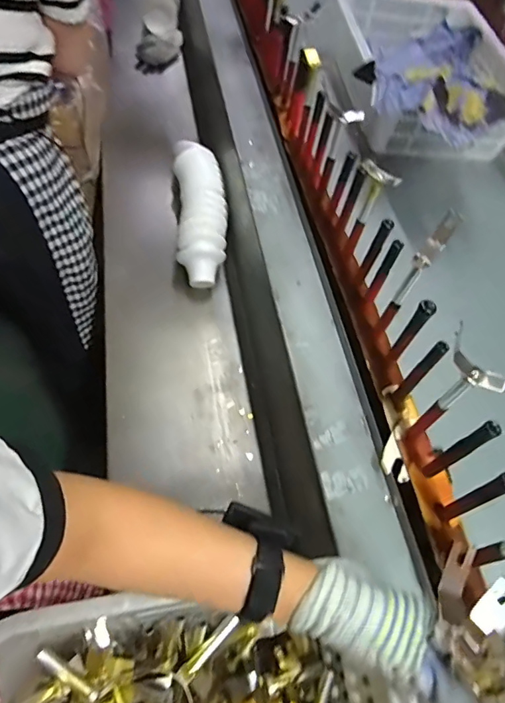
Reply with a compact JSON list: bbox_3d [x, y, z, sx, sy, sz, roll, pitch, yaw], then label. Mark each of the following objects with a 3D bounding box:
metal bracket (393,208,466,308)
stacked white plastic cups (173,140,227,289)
[{"bbox_3d":[0.216,-0.114,0.581,0.023,0.132,0.019,29,36,5],"label":"metal bracket"},{"bbox_3d":[-0.109,-0.307,0.975,0.100,0.068,0.358,-5,64,-2],"label":"stacked white plastic cups"}]

